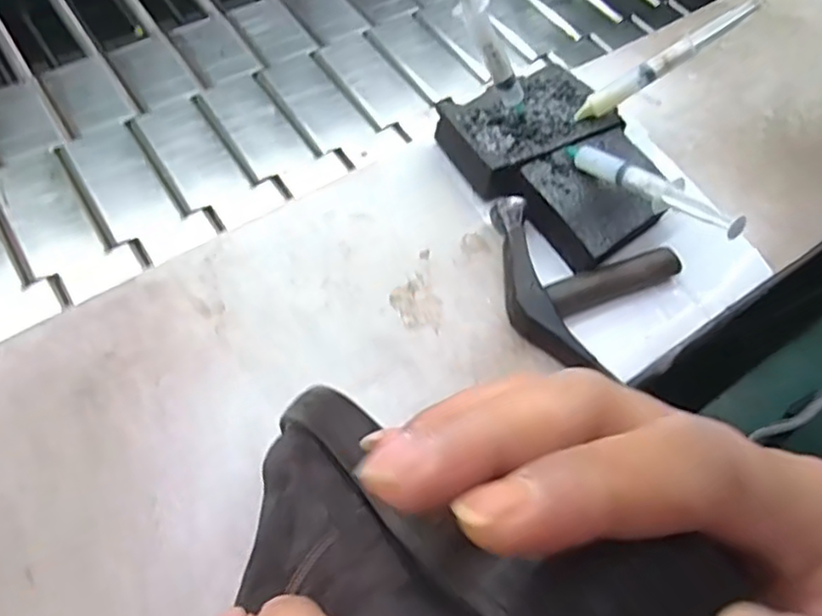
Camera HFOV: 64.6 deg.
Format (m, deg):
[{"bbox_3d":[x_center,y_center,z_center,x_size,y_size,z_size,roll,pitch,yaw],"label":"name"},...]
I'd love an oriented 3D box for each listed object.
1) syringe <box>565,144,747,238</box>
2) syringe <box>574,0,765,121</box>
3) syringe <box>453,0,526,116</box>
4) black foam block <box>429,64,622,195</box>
[{"bbox_3d":[0.154,-0.082,0.433,0.016,0.017,0.147,-27,42,-18],"label":"syringe"},{"bbox_3d":[0.189,-0.184,0.483,0.144,0.013,0.018,-31,59,18],"label":"syringe"},{"bbox_3d":[0.056,-0.184,0.459,0.021,0.120,0.019,1,50,39],"label":"syringe"},{"bbox_3d":[0.090,-0.140,0.511,0.127,0.039,0.079,-24,64,-18],"label":"black foam block"}]

